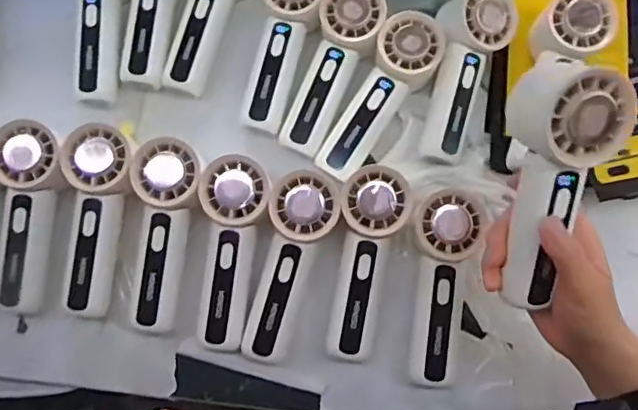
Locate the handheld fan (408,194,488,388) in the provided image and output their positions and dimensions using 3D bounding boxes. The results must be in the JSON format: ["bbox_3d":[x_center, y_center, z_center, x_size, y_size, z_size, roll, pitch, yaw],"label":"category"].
[{"bbox_3d":[0.099,0.067,0.463,0.053,0.038,0.160,7,96,2],"label":"handheld fan"}]

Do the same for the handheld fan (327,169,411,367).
[{"bbox_3d":[0.037,0.048,0.461,0.055,0.031,0.160,11,96,2],"label":"handheld fan"}]

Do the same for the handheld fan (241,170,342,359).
[{"bbox_3d":[-0.025,0.050,0.457,0.051,0.030,0.154,16,98,4],"label":"handheld fan"}]

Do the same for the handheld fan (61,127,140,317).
[{"bbox_3d":[-0.185,0.014,0.463,0.053,0.030,0.155,6,96,1],"label":"handheld fan"}]

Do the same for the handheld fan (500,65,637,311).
[{"bbox_3d":[0.147,-0.010,0.357,0.070,0.038,0.154,4,114,1],"label":"handheld fan"}]

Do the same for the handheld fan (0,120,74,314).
[{"bbox_3d":[-0.239,0.010,0.467,0.060,0.032,0.152,3,97,1],"label":"handheld fan"}]

